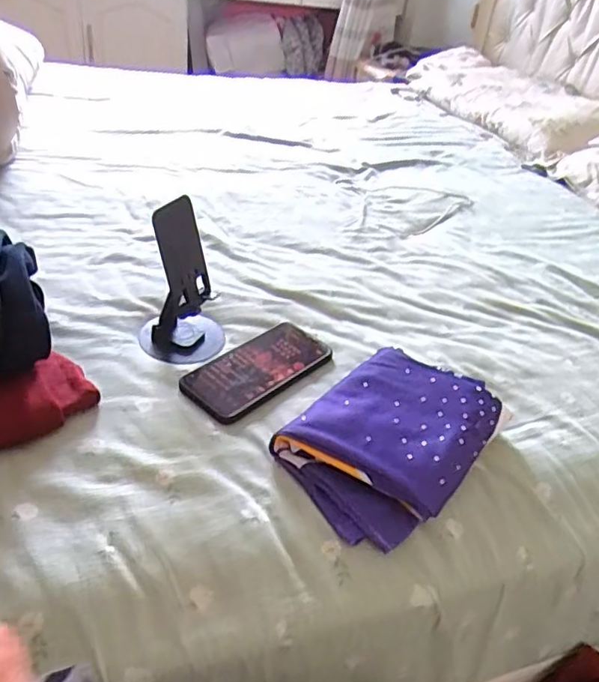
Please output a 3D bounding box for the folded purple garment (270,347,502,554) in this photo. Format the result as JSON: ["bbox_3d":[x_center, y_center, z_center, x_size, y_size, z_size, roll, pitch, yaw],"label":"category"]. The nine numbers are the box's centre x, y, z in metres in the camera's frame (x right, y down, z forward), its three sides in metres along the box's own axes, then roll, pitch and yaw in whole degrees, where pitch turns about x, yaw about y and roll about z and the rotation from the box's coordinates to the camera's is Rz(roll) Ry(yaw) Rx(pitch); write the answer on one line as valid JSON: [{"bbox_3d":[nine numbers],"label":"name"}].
[{"bbox_3d":[0.087,0.083,0.551,0.152,0.041,0.220,29,40,27],"label":"folded purple garment"}]

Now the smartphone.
[{"bbox_3d":[-0.042,0.027,0.619,0.079,0.009,0.167,31,41,29],"label":"smartphone"}]

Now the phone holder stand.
[{"bbox_3d":[-0.117,-0.062,0.604,0.089,0.146,0.076,2,36,-11],"label":"phone holder stand"}]

